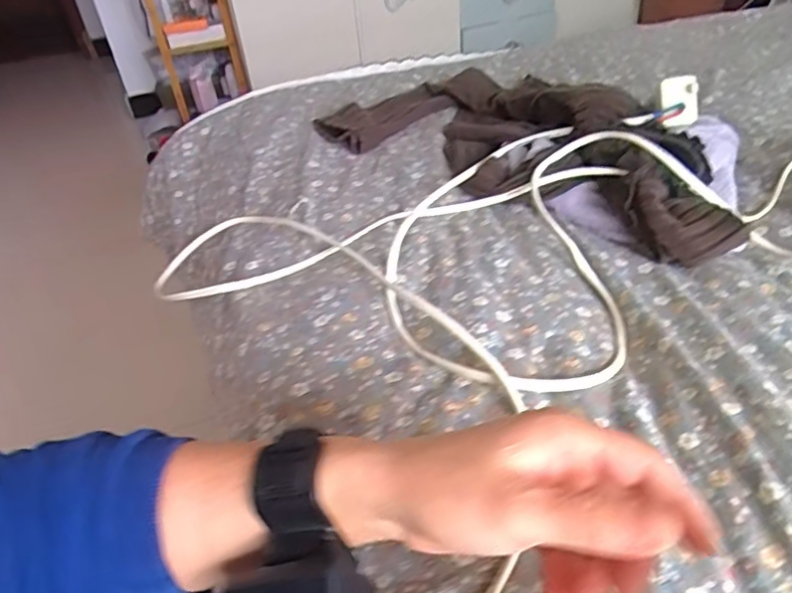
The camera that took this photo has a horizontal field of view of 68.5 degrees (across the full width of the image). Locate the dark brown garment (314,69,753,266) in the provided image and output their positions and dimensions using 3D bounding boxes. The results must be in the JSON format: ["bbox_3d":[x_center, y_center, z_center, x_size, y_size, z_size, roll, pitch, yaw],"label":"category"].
[{"bbox_3d":[0.160,-0.197,0.689,0.522,0.062,0.234,28,48,34],"label":"dark brown garment"}]

